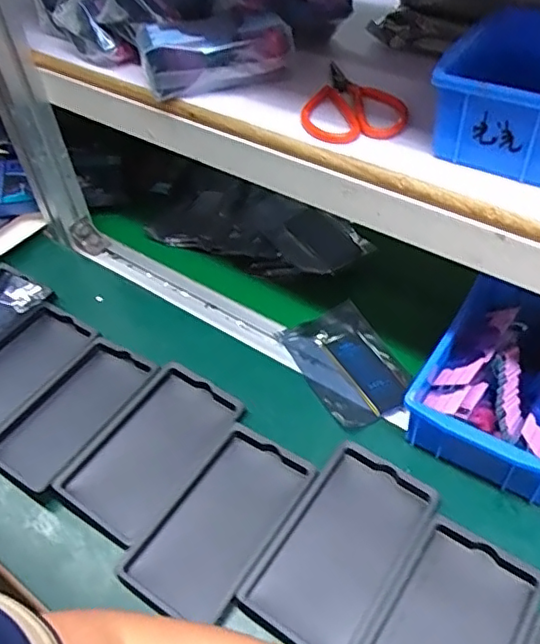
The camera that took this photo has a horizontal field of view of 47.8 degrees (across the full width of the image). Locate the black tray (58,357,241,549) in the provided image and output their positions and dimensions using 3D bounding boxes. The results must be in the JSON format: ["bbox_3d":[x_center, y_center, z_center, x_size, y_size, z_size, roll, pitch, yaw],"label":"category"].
[{"bbox_3d":[-0.105,0.111,0.544,0.093,0.014,0.160,26,54,26],"label":"black tray"}]

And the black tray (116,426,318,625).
[{"bbox_3d":[-0.040,0.160,0.494,0.092,0.009,0.155,25,53,25],"label":"black tray"}]

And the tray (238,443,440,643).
[{"bbox_3d":[0.058,0.173,0.474,0.095,0.010,0.155,25,53,25],"label":"tray"}]

